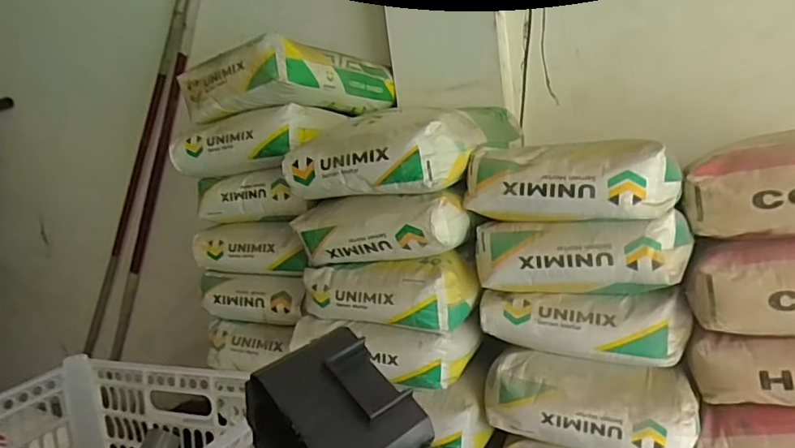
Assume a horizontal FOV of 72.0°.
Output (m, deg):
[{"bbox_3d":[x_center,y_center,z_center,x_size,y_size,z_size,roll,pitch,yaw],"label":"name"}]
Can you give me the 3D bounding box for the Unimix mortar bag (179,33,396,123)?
[{"bbox_3d":[-0.268,-0.357,1.441,0.348,0.144,0.459,-3,9,29],"label":"Unimix mortar bag"}]

